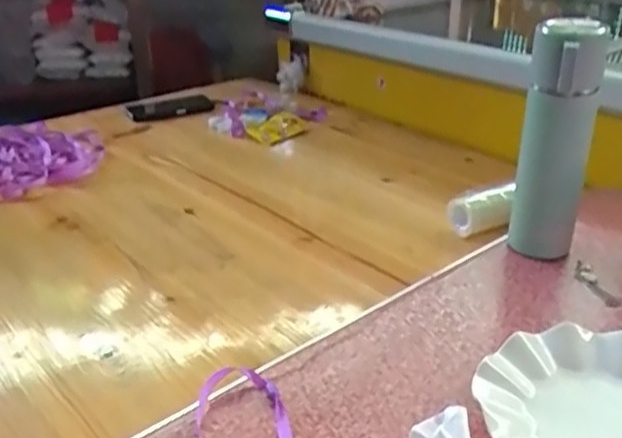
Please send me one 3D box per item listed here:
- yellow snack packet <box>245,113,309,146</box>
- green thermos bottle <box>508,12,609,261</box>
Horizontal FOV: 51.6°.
[{"bbox_3d":[-0.052,-0.152,1.064,0.052,0.022,0.115,17,33,31],"label":"yellow snack packet"},{"bbox_3d":[0.249,-0.071,0.663,0.062,0.250,0.053,-16,31,-25],"label":"green thermos bottle"}]

